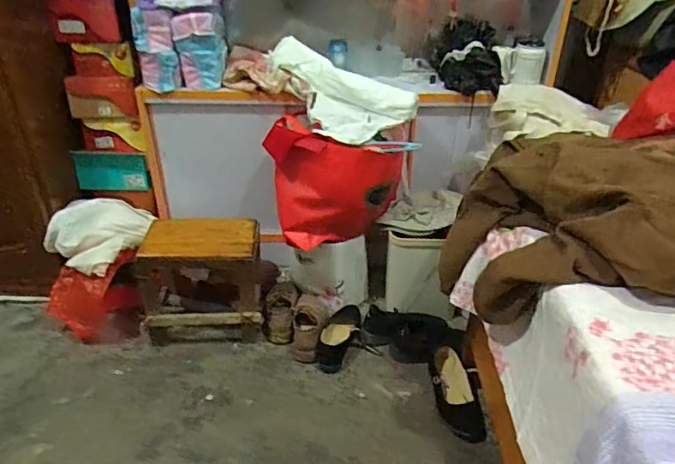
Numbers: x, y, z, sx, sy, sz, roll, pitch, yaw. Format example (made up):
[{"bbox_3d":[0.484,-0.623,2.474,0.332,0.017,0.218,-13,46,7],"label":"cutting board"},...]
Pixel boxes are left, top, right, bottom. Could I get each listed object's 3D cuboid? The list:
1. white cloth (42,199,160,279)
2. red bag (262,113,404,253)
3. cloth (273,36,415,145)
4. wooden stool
[{"bbox_3d":[-0.618,-0.016,1.377,0.266,0.115,0.268,15,34,22],"label":"white cloth"},{"bbox_3d":[-0.010,-0.127,1.320,0.332,0.295,0.194,9,32,13],"label":"red bag"},{"bbox_3d":[-0.002,-0.369,1.314,0.367,0.184,0.219,22,37,30],"label":"cloth"},{"bbox_3d":[-0.358,0.122,1.354,0.313,0.297,0.185,-1,31,-3],"label":"wooden stool"}]

